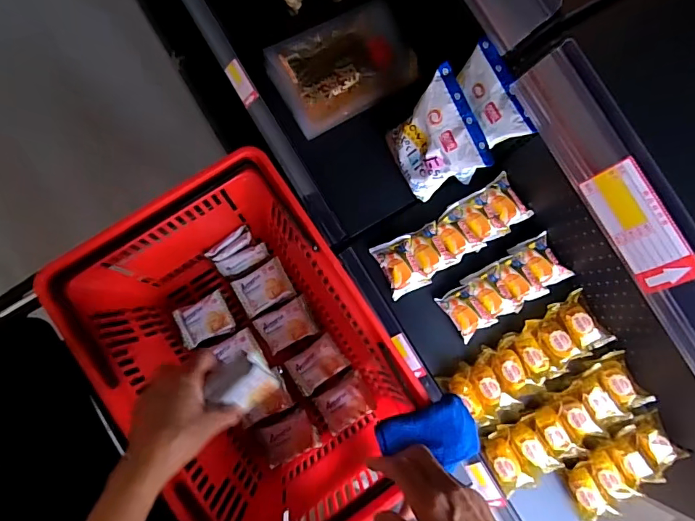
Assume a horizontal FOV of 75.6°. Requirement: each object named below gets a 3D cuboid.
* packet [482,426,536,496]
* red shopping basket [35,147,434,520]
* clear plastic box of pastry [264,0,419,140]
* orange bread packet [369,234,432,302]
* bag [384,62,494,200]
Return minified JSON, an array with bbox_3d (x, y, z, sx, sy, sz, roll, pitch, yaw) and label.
[{"bbox_3d":[0.301,0.386,0.857,0.064,0.053,0.126,-23,86,-9],"label":"packet"},{"bbox_3d":[-0.137,0.143,0.679,0.324,0.251,0.474,-35,88,-10],"label":"red shopping basket"},{"bbox_3d":[-0.009,-0.375,0.872,0.259,0.072,0.167,-28,87,-9],"label":"clear plastic box of pastry"},{"bbox_3d":[0.105,0.011,0.881,0.082,0.043,0.111,-26,87,-9],"label":"orange bread packet"},{"bbox_3d":[0.150,-0.211,0.813,0.091,0.192,0.172,-24,86,-9],"label":"bag"}]

